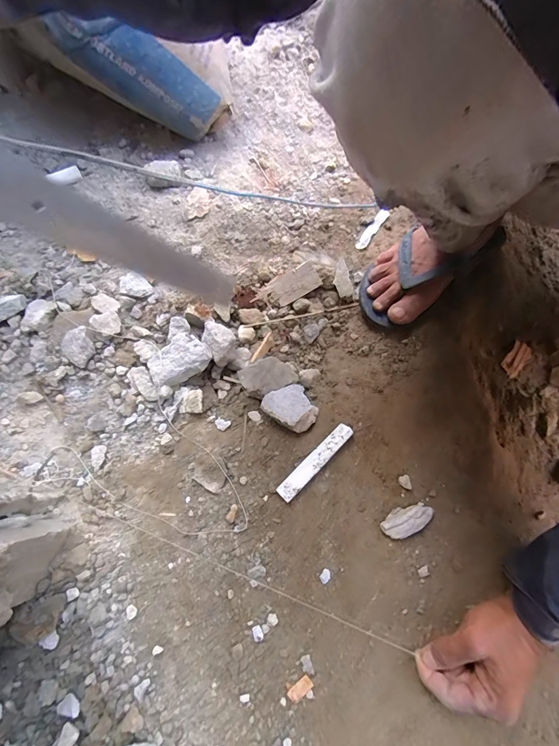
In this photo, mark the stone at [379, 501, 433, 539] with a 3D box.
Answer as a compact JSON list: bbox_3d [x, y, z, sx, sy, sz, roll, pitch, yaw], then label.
[{"bbox_3d":[0.143,0.166,0.418,0.059,0.021,0.029,-28,76,-7],"label":"stone"}]

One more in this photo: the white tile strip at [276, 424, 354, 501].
[{"bbox_3d":[0.042,0.104,0.438,0.110,0.018,0.019,-44,79,-11],"label":"white tile strip"}]

